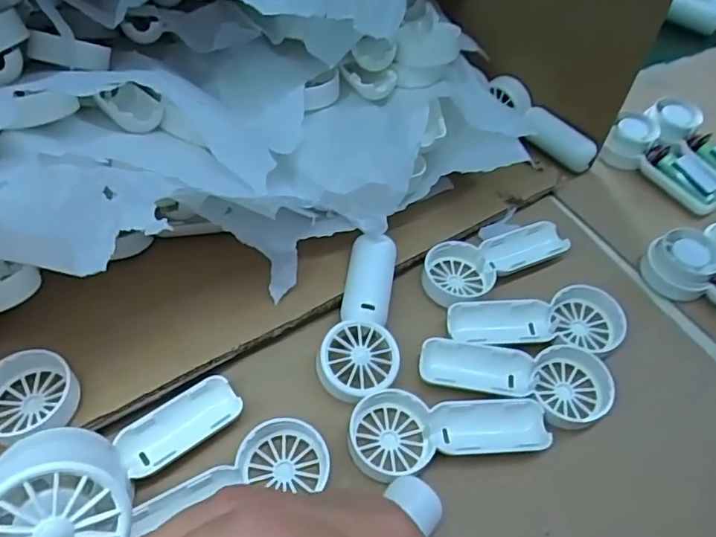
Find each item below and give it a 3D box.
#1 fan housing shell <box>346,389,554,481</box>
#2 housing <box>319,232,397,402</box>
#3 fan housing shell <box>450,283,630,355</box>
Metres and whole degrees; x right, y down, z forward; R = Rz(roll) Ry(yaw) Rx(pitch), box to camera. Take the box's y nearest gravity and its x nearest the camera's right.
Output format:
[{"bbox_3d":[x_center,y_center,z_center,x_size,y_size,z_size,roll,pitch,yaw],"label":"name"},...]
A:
[{"bbox_3d":[0.050,0.087,0.319,0.109,0.012,0.045,-8,52,-12],"label":"fan housing shell"},{"bbox_3d":[0.001,0.027,0.350,0.045,0.024,0.105,5,51,-2],"label":"housing"},{"bbox_3d":[0.114,0.035,0.364,0.108,0.017,0.043,-7,52,-11],"label":"fan housing shell"}]

